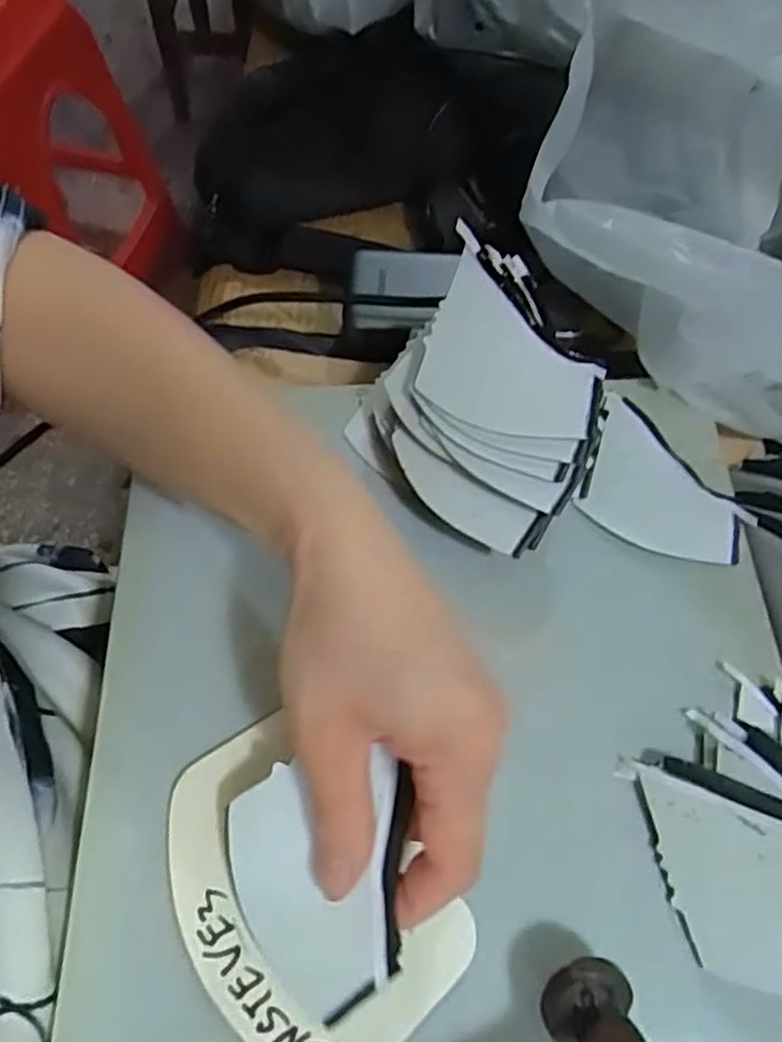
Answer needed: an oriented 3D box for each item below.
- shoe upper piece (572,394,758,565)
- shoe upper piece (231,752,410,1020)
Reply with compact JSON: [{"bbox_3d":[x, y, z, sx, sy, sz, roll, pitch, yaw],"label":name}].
[{"bbox_3d":[0.129,-0.015,0.335,0.081,0.009,0.065,30,68,13],"label":"shoe upper piece"},{"bbox_3d":[-0.026,0.123,0.239,0.061,0.019,0.076,0,66,3],"label":"shoe upper piece"}]

